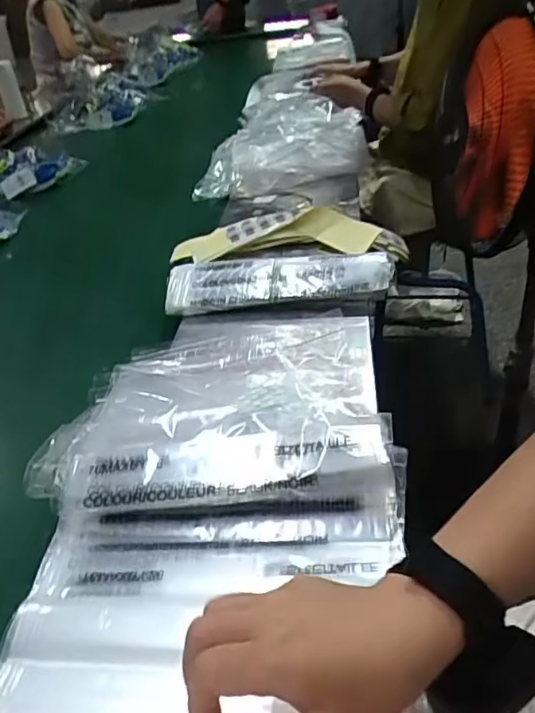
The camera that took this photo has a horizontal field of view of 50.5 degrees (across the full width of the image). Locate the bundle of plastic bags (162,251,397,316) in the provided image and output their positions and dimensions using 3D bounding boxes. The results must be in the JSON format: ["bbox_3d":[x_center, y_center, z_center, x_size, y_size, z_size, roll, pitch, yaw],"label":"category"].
[{"bbox_3d":[0.011,-0.103,0.744,0.299,0.035,0.073,-1,36,9],"label":"bundle of plastic bags"}]

